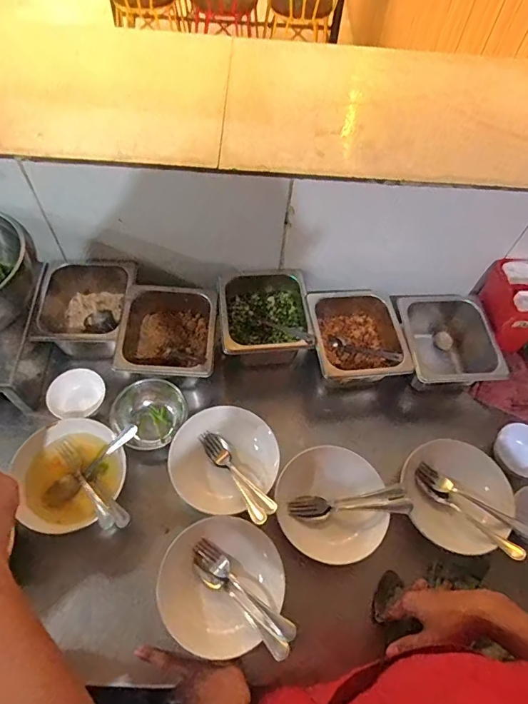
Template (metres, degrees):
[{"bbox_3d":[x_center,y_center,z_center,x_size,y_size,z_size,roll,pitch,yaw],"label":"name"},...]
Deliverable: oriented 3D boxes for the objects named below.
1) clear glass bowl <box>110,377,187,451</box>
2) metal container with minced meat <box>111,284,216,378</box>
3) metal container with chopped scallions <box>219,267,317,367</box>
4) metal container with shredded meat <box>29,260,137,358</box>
[{"bbox_3d":[-0.192,0.104,0.759,0.102,0.066,0.112,2,59,-2],"label":"clear glass bowl"},{"bbox_3d":[-0.166,-0.021,0.802,0.159,0.104,0.170,1,59,-3],"label":"metal container with minced meat"},{"bbox_3d":[0.001,-0.068,0.832,0.153,0.079,0.183,-2,59,-4],"label":"metal container with chopped scallions"},{"bbox_3d":[-0.326,-0.076,0.834,0.164,0.102,0.170,3,59,-2],"label":"metal container with shredded meat"}]

